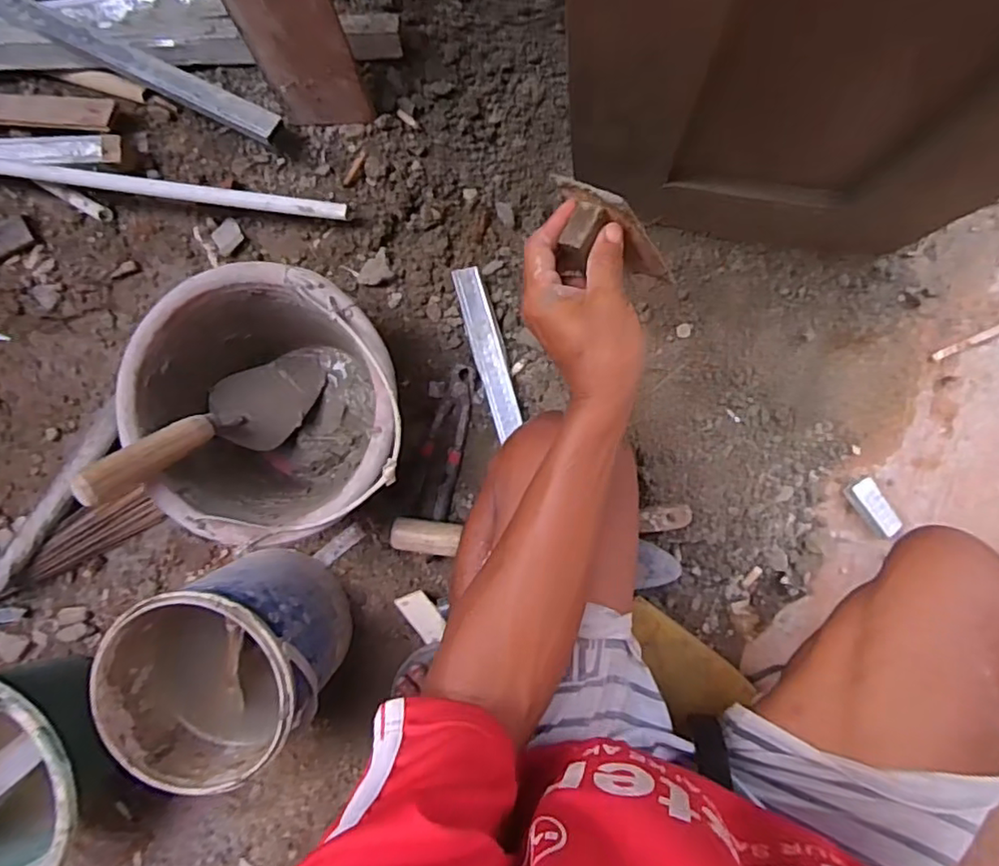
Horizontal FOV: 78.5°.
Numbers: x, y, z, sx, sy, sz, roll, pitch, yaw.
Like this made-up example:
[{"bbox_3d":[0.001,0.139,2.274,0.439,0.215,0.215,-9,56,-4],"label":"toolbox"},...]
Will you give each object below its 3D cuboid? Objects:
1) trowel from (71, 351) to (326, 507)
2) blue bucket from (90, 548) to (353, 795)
[{"bbox_3d":[-0.286,-0.011,0.611,0.080,0.273,0.080,33,120,7],"label":"trowel"},{"bbox_3d":[-0.266,0.234,0.624,0.180,0.174,0.173,0,91,6],"label":"blue bucket"}]

